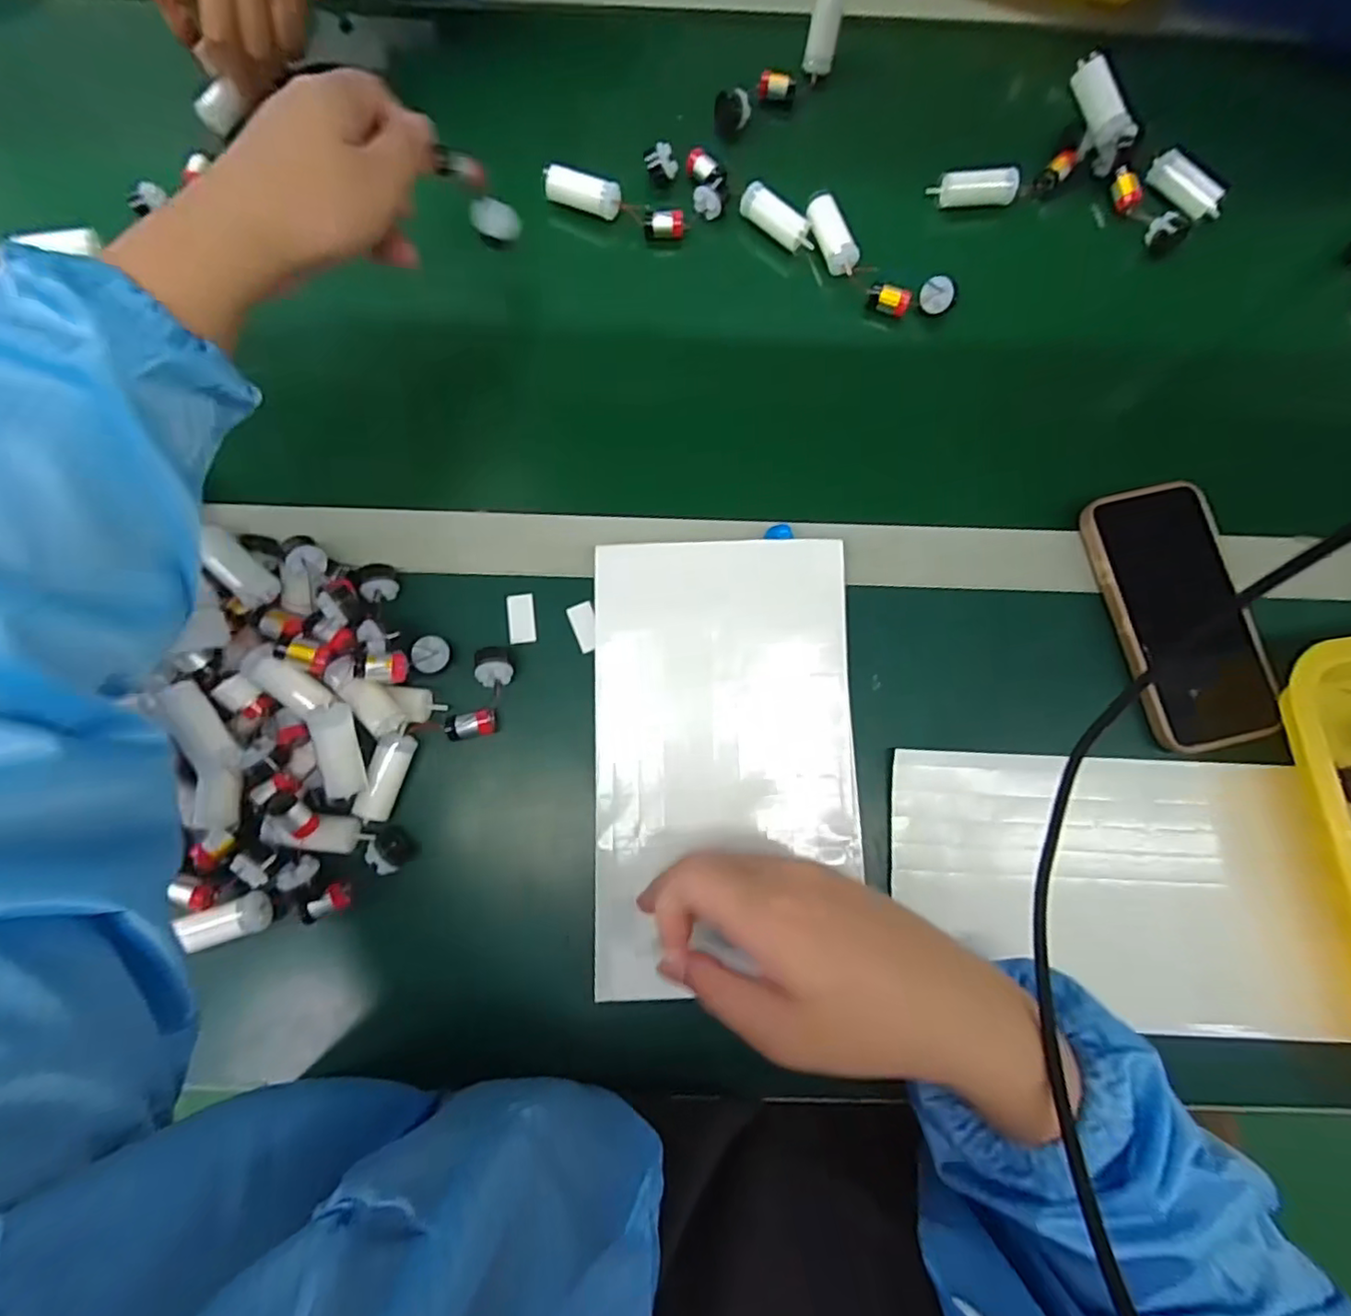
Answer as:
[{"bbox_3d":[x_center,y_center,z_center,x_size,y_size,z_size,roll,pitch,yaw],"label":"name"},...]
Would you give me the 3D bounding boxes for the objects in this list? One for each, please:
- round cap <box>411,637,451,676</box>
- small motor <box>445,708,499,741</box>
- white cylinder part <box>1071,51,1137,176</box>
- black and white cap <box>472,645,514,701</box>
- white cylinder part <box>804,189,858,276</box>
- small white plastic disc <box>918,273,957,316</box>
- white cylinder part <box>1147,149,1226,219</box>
[{"bbox_3d":[-0.144,-0.002,0.372,0.022,0.012,0.022,1,86,-10],"label":"round cap"},{"bbox_3d":[-0.120,0.040,0.371,0.026,0.020,0.015,-12,81,-3],"label":"small motor"},{"bbox_3d":[0.297,-0.376,0.433,0.024,0.028,0.069,-39,115,-7],"label":"white cylinder part"},{"bbox_3d":[-0.107,0.008,0.375,0.020,0.021,0.028,-13,81,-3],"label":"black and white cap"},{"bbox_3d":[0.108,-0.292,0.438,0.020,0.022,0.056,-20,82,-4],"label":"white cylinder part"},{"bbox_3d":[0.178,-0.245,0.425,0.009,0.024,0.023,-32,106,-41],"label":"small white plastic disc"},{"bbox_3d":[0.363,-0.334,0.448,0.019,0.020,0.057,-40,84,-7],"label":"white cylinder part"}]

